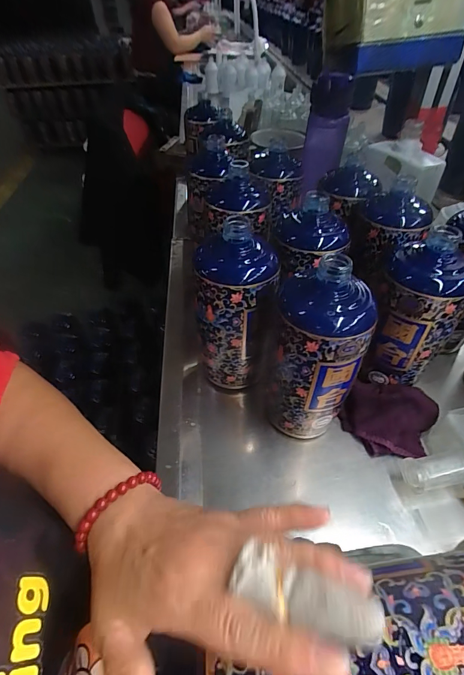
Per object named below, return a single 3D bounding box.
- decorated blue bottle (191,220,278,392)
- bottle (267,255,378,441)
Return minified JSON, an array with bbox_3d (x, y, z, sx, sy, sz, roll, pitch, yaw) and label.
[{"bbox_3d":[0.004,-0.026,0.371,0.074,0.173,0.067,-2,44,1],"label":"decorated blue bottle"},{"bbox_3d":[0.072,0.018,0.327,0.081,0.176,0.065,14,47,17],"label":"bottle"}]

